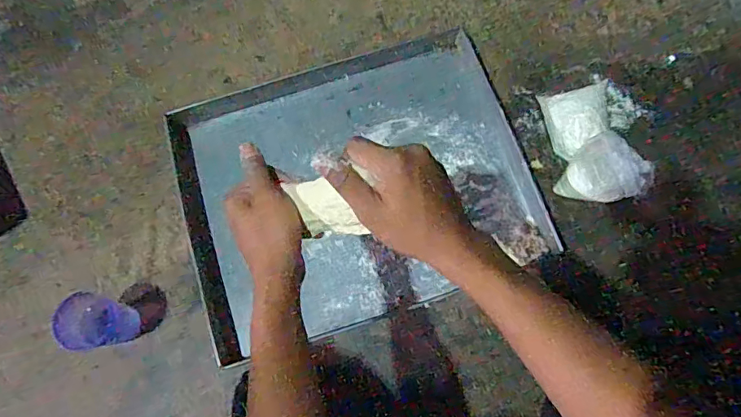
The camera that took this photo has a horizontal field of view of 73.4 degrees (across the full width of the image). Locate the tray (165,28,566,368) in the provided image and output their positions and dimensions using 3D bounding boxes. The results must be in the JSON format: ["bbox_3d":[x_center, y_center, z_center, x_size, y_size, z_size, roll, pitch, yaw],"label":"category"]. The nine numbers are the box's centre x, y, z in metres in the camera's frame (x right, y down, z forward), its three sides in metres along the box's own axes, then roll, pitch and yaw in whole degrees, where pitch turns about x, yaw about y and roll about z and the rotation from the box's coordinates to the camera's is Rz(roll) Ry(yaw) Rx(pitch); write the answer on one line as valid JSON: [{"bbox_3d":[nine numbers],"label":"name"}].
[{"bbox_3d":[-0.023,-0.047,0.795,0.533,0.052,0.432,-18,76,-3],"label":"tray"}]

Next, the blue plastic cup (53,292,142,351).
[{"bbox_3d":[-0.384,0.161,0.710,0.080,0.085,0.076,0,75,1],"label":"blue plastic cup"}]

